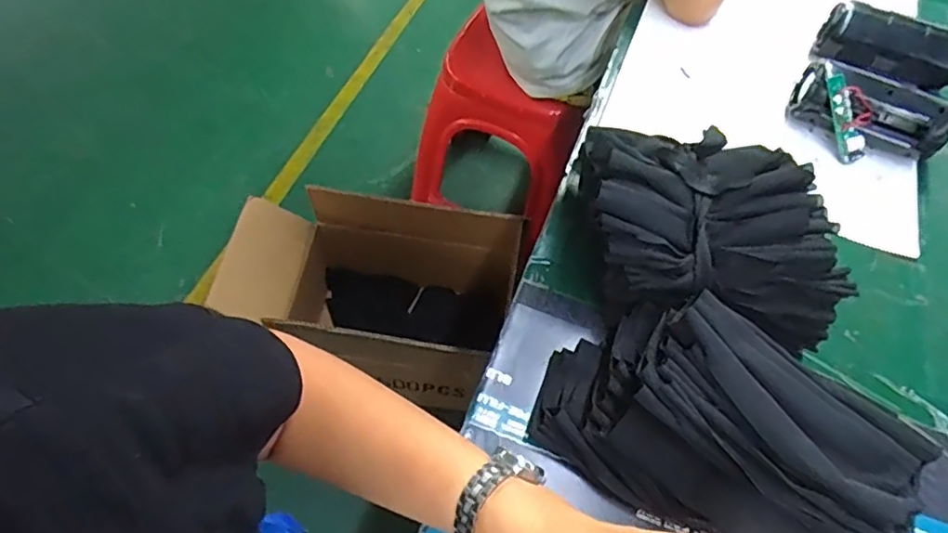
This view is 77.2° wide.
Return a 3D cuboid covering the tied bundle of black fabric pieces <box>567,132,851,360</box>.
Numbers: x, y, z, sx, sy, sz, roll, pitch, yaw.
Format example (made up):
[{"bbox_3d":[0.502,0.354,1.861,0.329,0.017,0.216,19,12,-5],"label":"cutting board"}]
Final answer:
[{"bbox_3d":[0.189,-0.036,0.501,0.201,0.100,0.165,11,60,1],"label":"tied bundle of black fabric pieces"}]

